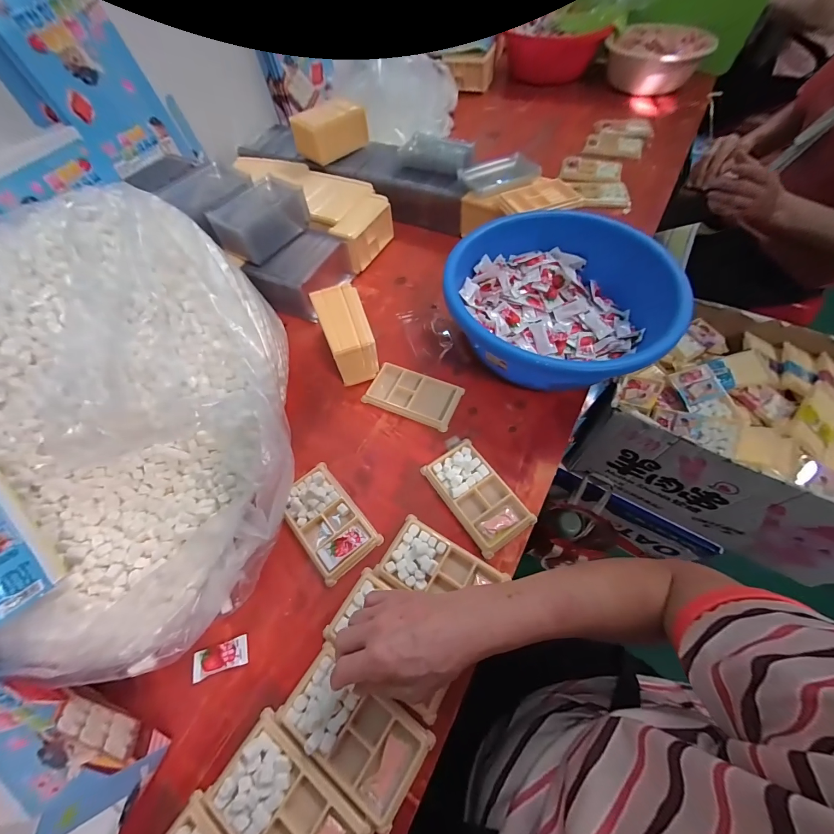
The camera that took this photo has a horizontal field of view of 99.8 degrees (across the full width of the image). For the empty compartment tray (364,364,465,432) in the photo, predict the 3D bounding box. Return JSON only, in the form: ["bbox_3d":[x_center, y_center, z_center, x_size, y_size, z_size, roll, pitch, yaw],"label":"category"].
[{"bbox_3d":[-0.005,-0.033,0.533,0.133,0.012,0.075,20,62,14],"label":"empty compartment tray"}]

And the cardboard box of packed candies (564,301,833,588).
[{"bbox_3d":[0.676,0.029,0.745,0.551,0.283,0.379,27,64,18],"label":"cardboard box of packed candies"}]

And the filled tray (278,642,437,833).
[{"bbox_3d":[-0.061,0.298,0.336,0.137,0.015,0.076,31,66,19],"label":"filled tray"}]

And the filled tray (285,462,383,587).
[{"bbox_3d":[-0.114,0.128,0.440,0.076,0.018,0.131,-37,64,-17],"label":"filled tray"}]

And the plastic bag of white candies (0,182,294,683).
[{"bbox_3d":[-0.388,0.009,0.413,0.443,0.208,0.518,-14,60,-5],"label":"plastic bag of white candies"}]

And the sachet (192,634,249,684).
[{"bbox_3d":[-0.210,0.257,0.374,0.057,0.008,0.027,-17,60,-7],"label":"sachet"}]

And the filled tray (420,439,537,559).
[{"bbox_3d":[0.076,0.098,0.449,0.075,0.017,0.137,-32,63,-15],"label":"filled tray"}]

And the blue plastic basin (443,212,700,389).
[{"bbox_3d":[0.209,-0.176,0.544,0.302,0.122,0.302,-1,59,2],"label":"blue plastic basin"}]

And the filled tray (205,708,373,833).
[{"bbox_3d":[-0.116,0.352,0.311,0.137,0.012,0.076,32,66,20],"label":"filled tray"}]

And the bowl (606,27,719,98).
[{"bbox_3d":[0.674,-1.011,1.007,0.230,0.108,0.230,-1,59,2],"label":"bowl"}]

